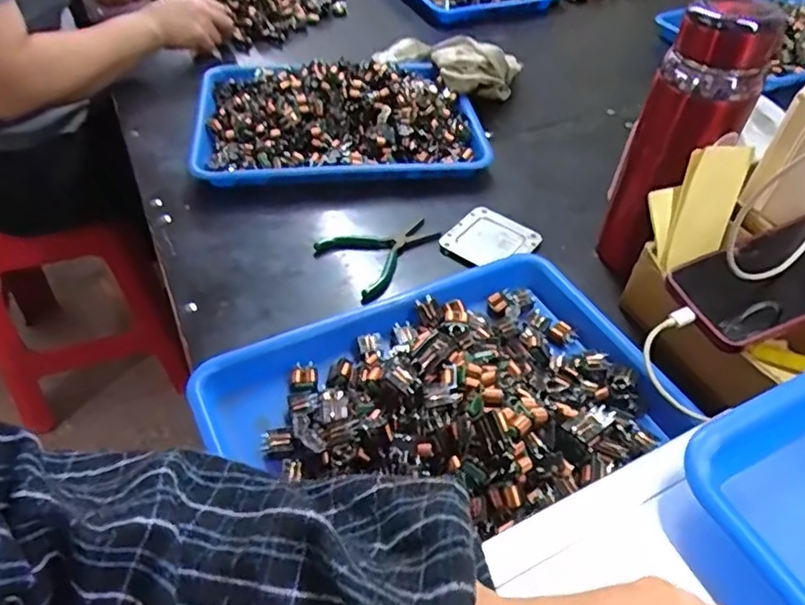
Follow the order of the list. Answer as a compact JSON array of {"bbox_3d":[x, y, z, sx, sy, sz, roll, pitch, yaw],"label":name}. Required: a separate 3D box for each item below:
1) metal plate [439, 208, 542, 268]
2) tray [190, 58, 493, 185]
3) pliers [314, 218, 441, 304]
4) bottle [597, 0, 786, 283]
[{"bbox_3d":[0.090,-0.064,0.608,0.077,0.012,0.081,36,59,22],"label":"metal plate"},{"bbox_3d":[-0.077,-0.233,0.714,0.330,0.069,0.236,-5,47,-8],"label":"tray"},{"bbox_3d":[-0.014,-0.049,0.580,0.113,0.012,0.092,-26,53,-25],"label":"pliers"},{"bbox_3d":[0.234,-0.127,0.514,0.066,0.231,0.067,-12,48,-14],"label":"bottle"}]

